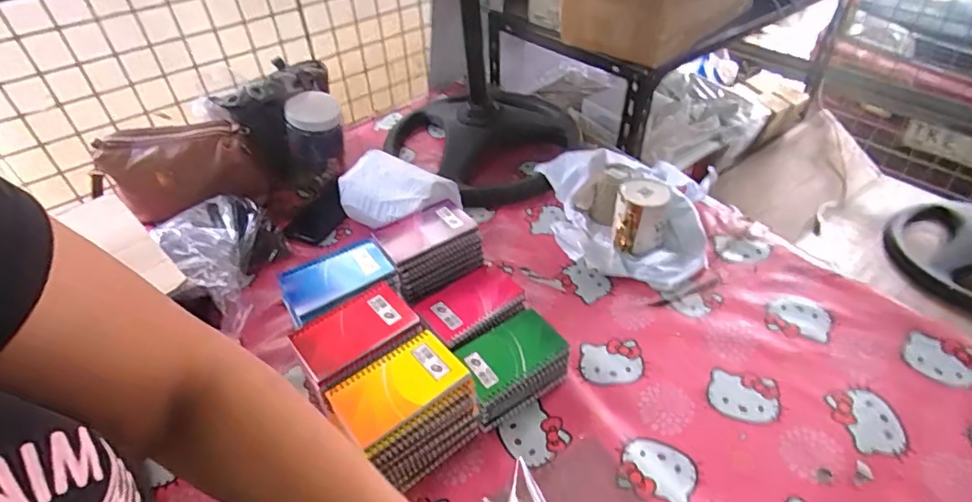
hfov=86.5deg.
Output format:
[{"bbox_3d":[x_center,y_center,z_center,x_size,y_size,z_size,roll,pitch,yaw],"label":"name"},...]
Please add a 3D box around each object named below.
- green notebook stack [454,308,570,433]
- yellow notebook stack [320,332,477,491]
[{"bbox_3d":[0.029,0.144,0.654,0.131,0.057,0.099,-24,45,-21],"label":"green notebook stack"},{"bbox_3d":[-0.088,0.183,0.581,0.134,0.108,0.098,-31,47,-26],"label":"yellow notebook stack"}]

